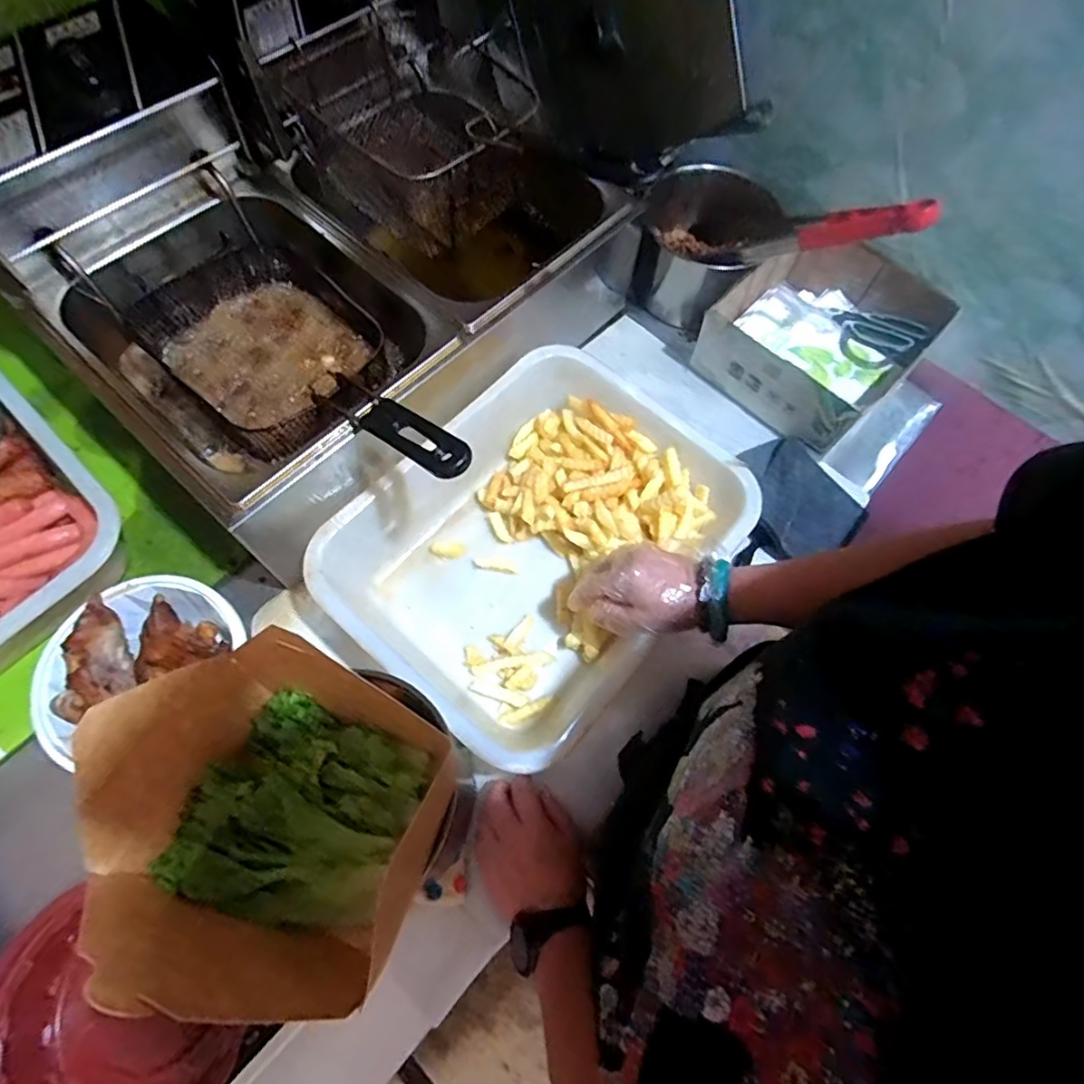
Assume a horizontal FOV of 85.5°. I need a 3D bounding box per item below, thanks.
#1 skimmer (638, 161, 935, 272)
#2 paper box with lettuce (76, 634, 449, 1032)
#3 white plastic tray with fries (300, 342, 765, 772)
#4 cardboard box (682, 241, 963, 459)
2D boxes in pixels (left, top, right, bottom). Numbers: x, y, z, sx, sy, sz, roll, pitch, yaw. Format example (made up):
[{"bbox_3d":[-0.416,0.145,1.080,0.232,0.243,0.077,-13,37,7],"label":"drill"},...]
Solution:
[{"bbox_3d":[0.273,-0.386,0.687,0.144,0.097,0.359,-18,37,-11],"label":"skimmer"},{"bbox_3d":[-0.173,0.162,0.352,0.177,0.111,0.150,17,66,5],"label":"paper box with lettuce"},{"bbox_3d":[-0.008,-0.006,0.594,0.288,0.099,0.372,39,70,13],"label":"white plastic tray with fries"},{"bbox_3d":[0.334,-0.258,0.722,0.222,0.100,0.232,-42,74,-18],"label":"cardboard box"}]

